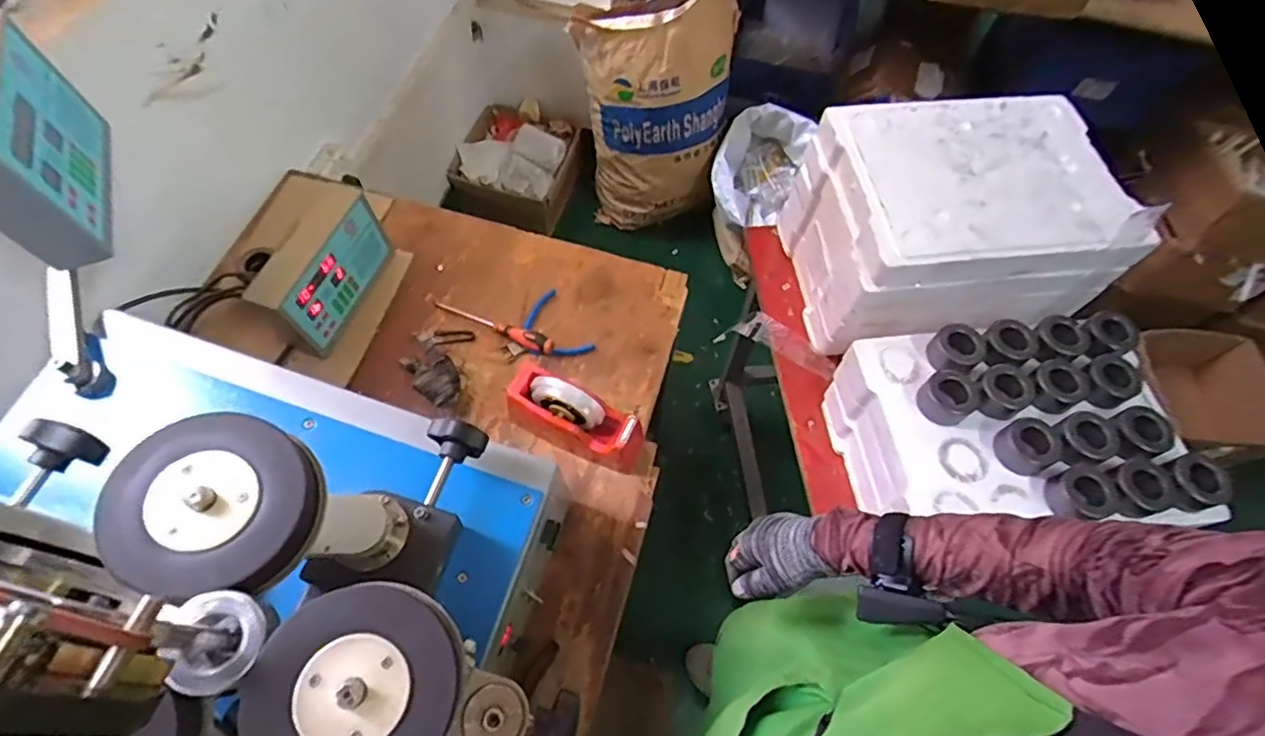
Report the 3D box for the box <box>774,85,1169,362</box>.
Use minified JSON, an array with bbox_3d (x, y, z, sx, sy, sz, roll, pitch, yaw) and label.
[{"bbox_3d":[0.473,-0.214,0.922,0.383,0.242,0.291,-4,64,-5],"label":"box"}]

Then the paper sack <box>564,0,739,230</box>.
[{"bbox_3d":[0.053,-0.715,1.658,0.395,0.605,0.305,4,64,-1],"label":"paper sack"}]

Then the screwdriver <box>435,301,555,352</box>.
[{"bbox_3d":[-0.229,-0.071,0.983,0.222,0.035,0.025,24,65,8],"label":"screwdriver"}]

